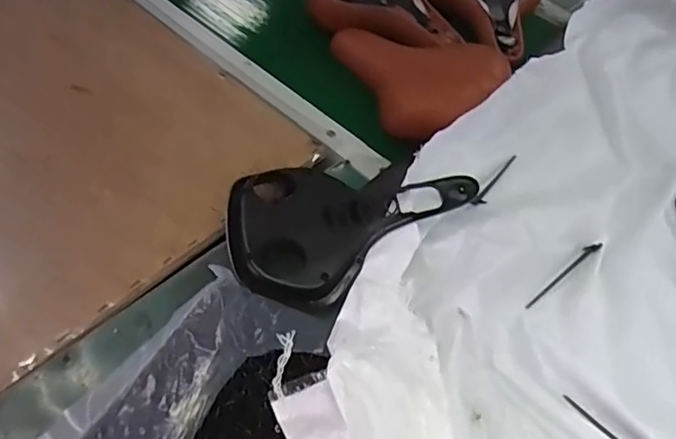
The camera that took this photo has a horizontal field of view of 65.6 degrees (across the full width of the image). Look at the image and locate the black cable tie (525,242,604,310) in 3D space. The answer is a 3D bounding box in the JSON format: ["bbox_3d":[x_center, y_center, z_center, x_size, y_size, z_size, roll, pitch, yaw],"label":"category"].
[{"bbox_3d":[0.225,0.053,0.524,0.115,0.012,0.010,-29,60,-26],"label":"black cable tie"}]

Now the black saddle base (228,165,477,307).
[{"bbox_3d":[-0.004,-0.015,0.541,0.238,0.043,0.163,-27,59,-25],"label":"black saddle base"}]

